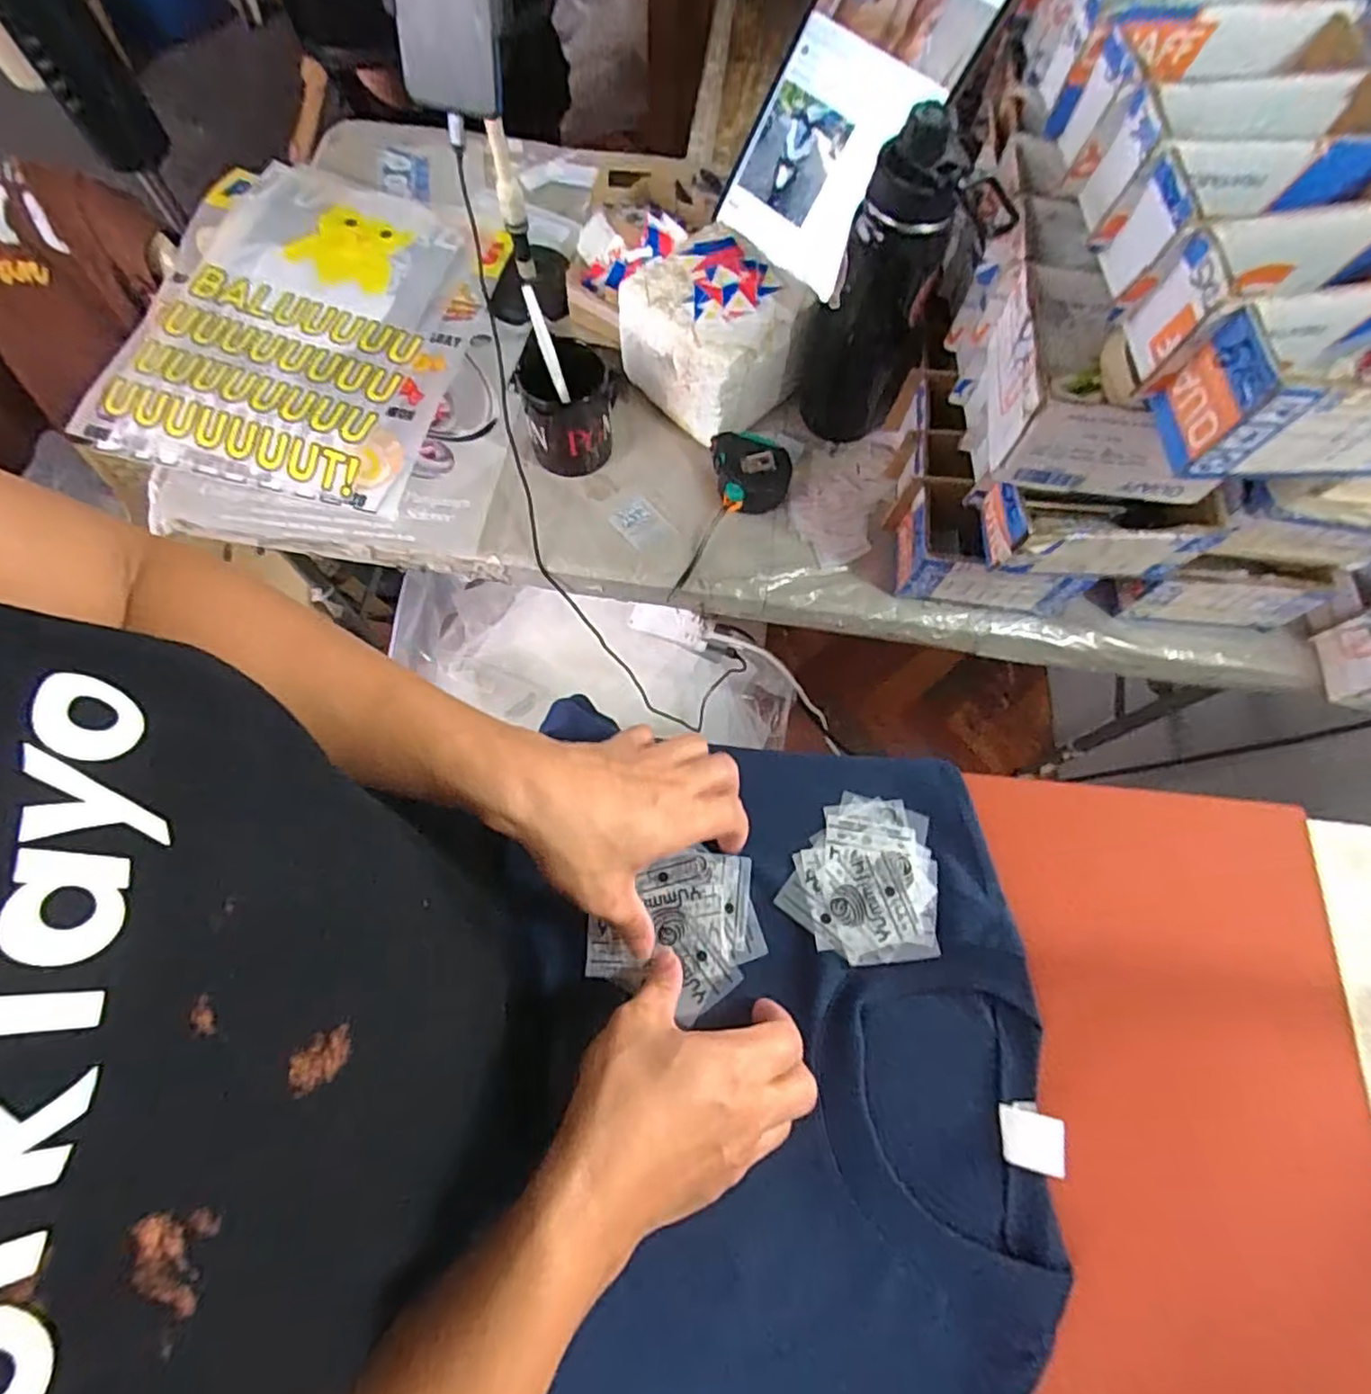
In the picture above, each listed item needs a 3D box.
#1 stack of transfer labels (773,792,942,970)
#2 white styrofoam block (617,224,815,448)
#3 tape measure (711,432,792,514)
[{"bbox_3d":[0.109,0.110,0.414,0.090,0.006,0.098,8,70,0],"label":"stack of transfer labels"},{"bbox_3d":[0.030,-0.355,0.671,0.152,0.120,0.138,41,73,11],"label":"white styrofoam block"},{"bbox_3d":[0.065,-0.225,0.662,0.067,0.045,0.075,-9,71,-6],"label":"tape measure"}]

